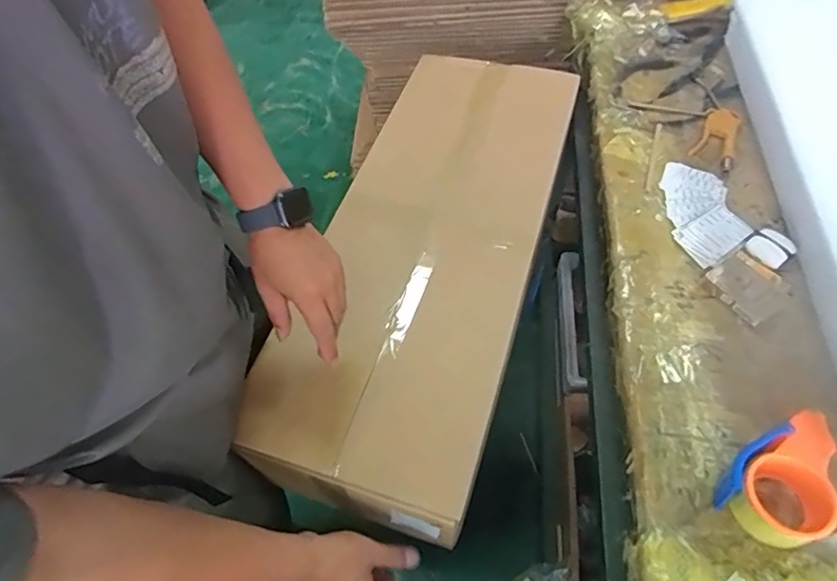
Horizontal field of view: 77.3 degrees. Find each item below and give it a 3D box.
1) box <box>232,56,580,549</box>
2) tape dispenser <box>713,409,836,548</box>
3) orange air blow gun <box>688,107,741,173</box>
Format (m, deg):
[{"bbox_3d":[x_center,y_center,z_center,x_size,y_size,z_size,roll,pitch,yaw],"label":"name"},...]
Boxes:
[{"bbox_3d":[0.022,-0.060,0.805,0.292,0.125,0.751,13,58,12],"label":"box"},{"bbox_3d":[0.382,0.192,0.546,0.134,0.063,0.098,-38,62,-20],"label":"tape dispenser"},{"bbox_3d":[0.482,-0.245,0.835,0.063,0.014,0.131,26,62,19],"label":"orange air blow gun"}]

